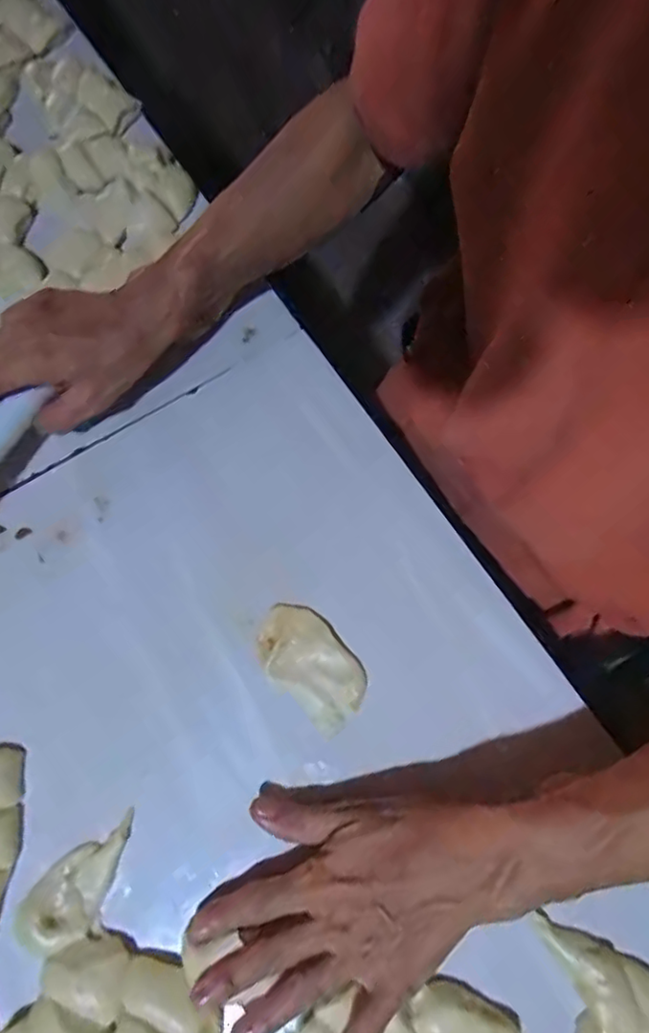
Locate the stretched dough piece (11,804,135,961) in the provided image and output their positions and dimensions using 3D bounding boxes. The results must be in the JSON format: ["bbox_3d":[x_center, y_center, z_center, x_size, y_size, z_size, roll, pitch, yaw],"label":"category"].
[{"bbox_3d":[-0.144,0.221,0.344,0.079,0.010,0.040,-37,75,-11],"label":"stretched dough piece"}]

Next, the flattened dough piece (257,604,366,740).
[{"bbox_3d":[-0.010,0.097,0.381,0.083,0.008,0.049,43,77,13],"label":"flattened dough piece"}]

